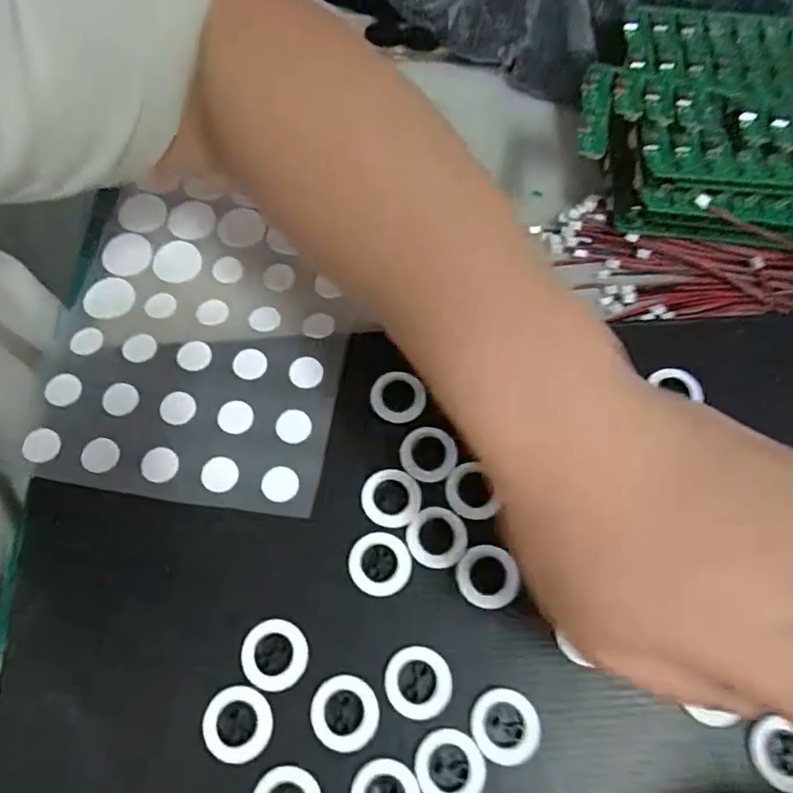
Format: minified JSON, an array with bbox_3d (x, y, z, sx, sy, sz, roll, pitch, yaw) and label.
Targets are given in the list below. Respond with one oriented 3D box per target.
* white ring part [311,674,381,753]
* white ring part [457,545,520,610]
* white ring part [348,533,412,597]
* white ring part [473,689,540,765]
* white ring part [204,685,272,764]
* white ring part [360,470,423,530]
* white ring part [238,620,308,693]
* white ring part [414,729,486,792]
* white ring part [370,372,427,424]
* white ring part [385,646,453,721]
[{"bbox_3d":[-0.022,0.137,0.243,0.028,0.004,0.028,0,69,1],"label":"white ring part"},{"bbox_3d":[0.043,0.085,0.264,0.029,0.004,0.028,0,69,1],"label":"white ring part"},{"bbox_3d":[-0.008,0.079,0.266,0.029,0.004,0.028,5,70,3],"label":"white ring part"},{"bbox_3d":[0.047,0.143,0.243,0.029,0.004,0.028,2,69,2],"label":"white ring part"},{"bbox_3d":[-0.068,0.140,0.241,0.029,0.004,0.028,0,69,1],"label":"white ring part"},{"bbox_3d":[-0.003,0.050,0.277,0.029,0.004,0.028,0,69,1],"label":"white ring part"},{"bbox_3d":[-0.055,0.116,0.252,0.029,0.004,0.029,0,69,1],"label":"white ring part"},{"bbox_3d":[0.023,0.156,0.236,0.029,0.004,0.028,0,69,1],"label":"white ring part"},{"bbox_3d":[0.001,0.000,0.294,0.028,0.004,0.028,0,69,1],"label":"white ring part"},{"bbox_3d":[0.010,0.126,0.249,0.029,0.004,0.028,0,69,1],"label":"white ring part"}]

